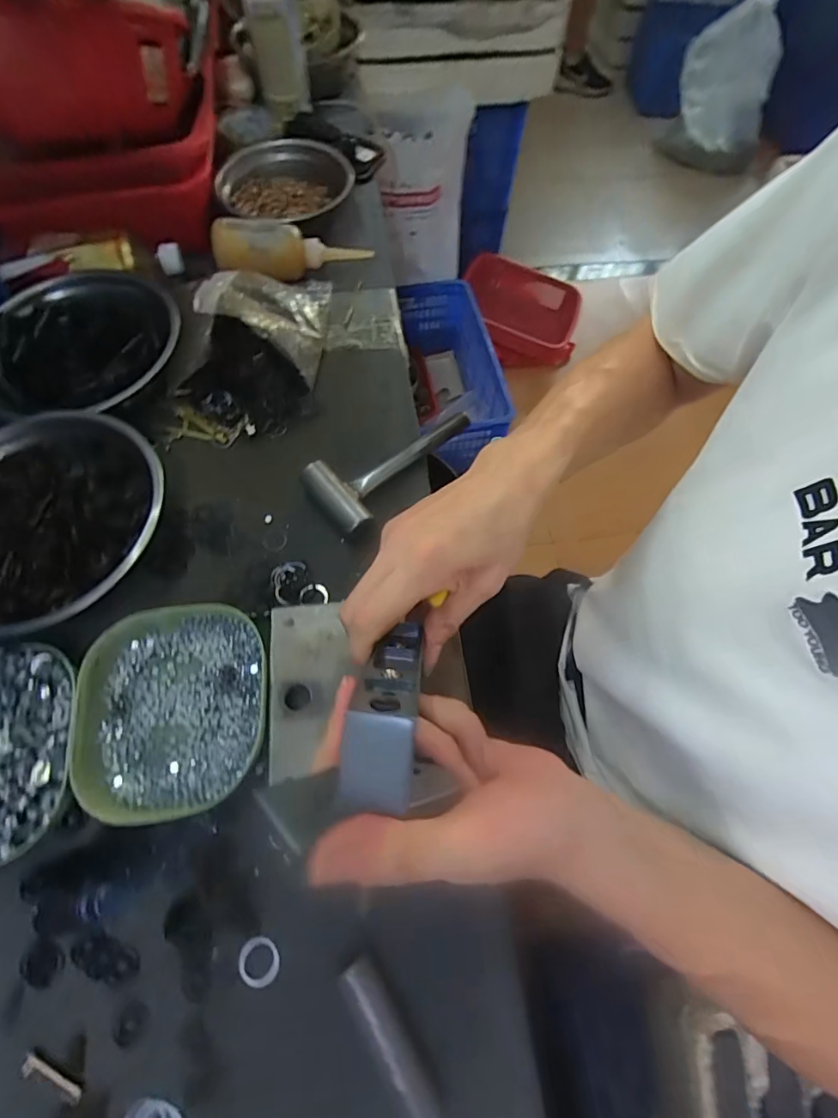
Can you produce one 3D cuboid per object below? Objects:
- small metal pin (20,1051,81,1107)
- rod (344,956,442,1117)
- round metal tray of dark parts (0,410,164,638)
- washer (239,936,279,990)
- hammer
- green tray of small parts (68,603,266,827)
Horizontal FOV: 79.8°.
[{"bbox_3d":[-0.220,0.311,0.300,0.042,0.004,0.011,21,67,9],"label":"small metal pin"},{"bbox_3d":[-0.015,0.290,0.301,0.015,0.015,0.093,-32,69,-14],"label":"rod"},{"bbox_3d":[-0.312,-0.029,0.429,0.196,0.060,0.188,0,65,0],"label":"round metal tray of dark parts"},{"bbox_3d":[-0.105,0.264,0.328,0.027,0.004,0.027,0,65,0],"label":"washer"},{"bbox_3d":[-0.020,-0.093,0.475,0.165,0.032,0.074,-36,70,-15],"label":"hammer"},{"bbox_3d":[-0.187,0.113,0.383,0.132,0.027,0.149,-6,65,-3],"label":"green tray of small parts"}]

